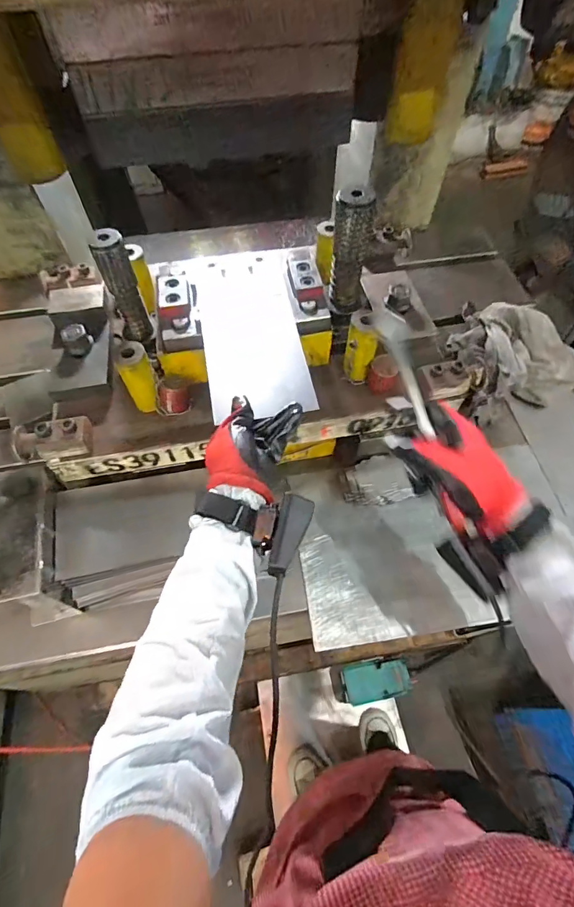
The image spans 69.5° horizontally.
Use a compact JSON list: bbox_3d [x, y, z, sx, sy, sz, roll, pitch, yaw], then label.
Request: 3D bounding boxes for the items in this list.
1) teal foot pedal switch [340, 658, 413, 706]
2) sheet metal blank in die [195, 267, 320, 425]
[{"bbox_3d":[0.254,0.636,1.164,0.190,0.073,0.100,-9,60,-4],"label":"teal foot pedal switch"},{"bbox_3d":[-0.046,-0.151,0.534,0.121,0.007,0.241,-10,61,-5],"label":"sheet metal blank in die"}]

